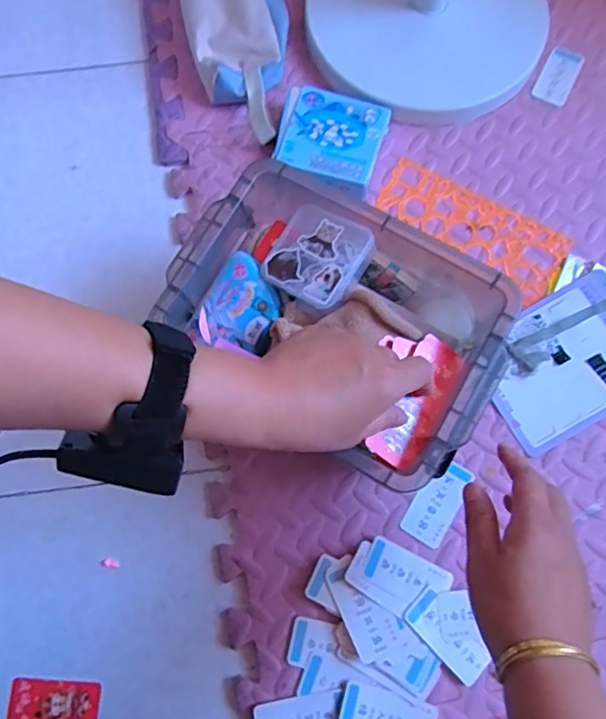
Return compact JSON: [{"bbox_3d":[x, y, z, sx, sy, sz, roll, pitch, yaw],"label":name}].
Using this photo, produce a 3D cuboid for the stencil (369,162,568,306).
[{"bbox_3d":[0.182,-0.144,0.605,0.204,0.005,0.083,32,77,9],"label":"stencil"}]

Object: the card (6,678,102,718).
[{"bbox_3d":[-0.219,0.304,0.487,0.079,0.004,0.040,2,76,3],"label":"card"}]

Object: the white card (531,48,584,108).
[{"bbox_3d":[0.307,-0.341,0.666,0.043,0.007,0.083,25,76,7],"label":"white card"}]

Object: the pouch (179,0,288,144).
[{"bbox_3d":[-0.072,-0.371,0.644,0.118,0.058,0.273,-14,75,-3],"label":"pouch"}]

